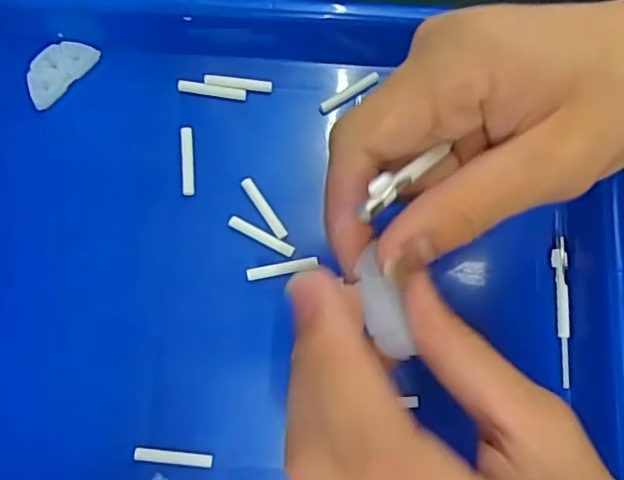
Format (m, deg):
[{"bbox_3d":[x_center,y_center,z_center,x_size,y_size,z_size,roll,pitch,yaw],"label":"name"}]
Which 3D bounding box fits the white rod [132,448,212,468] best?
[{"bbox_3d":[-0.061,0.096,0.266,0.034,0.004,0.006,6,78,0],"label":"white rod"}]

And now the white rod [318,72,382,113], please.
[{"bbox_3d":[0.019,-0.075,0.305,0.034,0.005,0.006,-33,81,-7],"label":"white rod"}]

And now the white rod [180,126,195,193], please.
[{"bbox_3d":[-0.061,-0.039,0.293,0.006,0.004,0.033,-4,79,-2],"label":"white rod"}]

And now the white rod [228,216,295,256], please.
[{"bbox_3d":[-0.024,-0.002,0.286,0.034,0.004,0.005,27,79,4],"label":"white rod"}]

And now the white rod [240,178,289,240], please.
[{"bbox_3d":[-0.023,-0.016,0.288,0.006,0.004,0.034,-34,81,-8],"label":"white rod"}]

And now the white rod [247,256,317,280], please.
[{"bbox_3d":[-0.014,0.013,0.283,0.033,0.004,0.006,-11,79,-4],"label":"white rod"}]

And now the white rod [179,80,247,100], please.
[{"bbox_3d":[-0.050,-0.075,0.301,0.033,0.004,0.006,7,78,0],"label":"white rod"}]

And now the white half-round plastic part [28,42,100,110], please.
[{"bbox_3d":[-0.124,-0.084,0.295,0.020,0.004,0.039,45,79,-11],"label":"white half-round plastic part"}]

